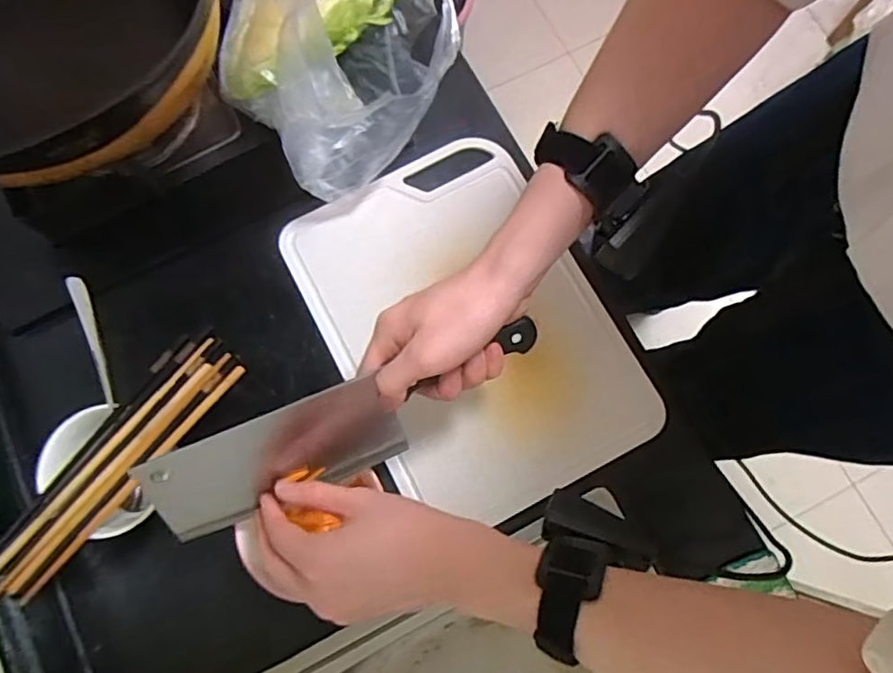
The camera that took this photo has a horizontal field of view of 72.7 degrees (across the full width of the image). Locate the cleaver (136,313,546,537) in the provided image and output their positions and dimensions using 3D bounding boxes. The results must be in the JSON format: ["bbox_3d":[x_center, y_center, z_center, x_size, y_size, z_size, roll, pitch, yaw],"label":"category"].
[{"bbox_3d":[-0.066,0.066,0.428,0.279,0.020,0.073,-22,120,-9],"label":"cleaver"}]

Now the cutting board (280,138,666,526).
[{"bbox_3d":[0.020,-0.013,0.556,0.238,0.017,0.330,-27,76,-10],"label":"cutting board"}]

